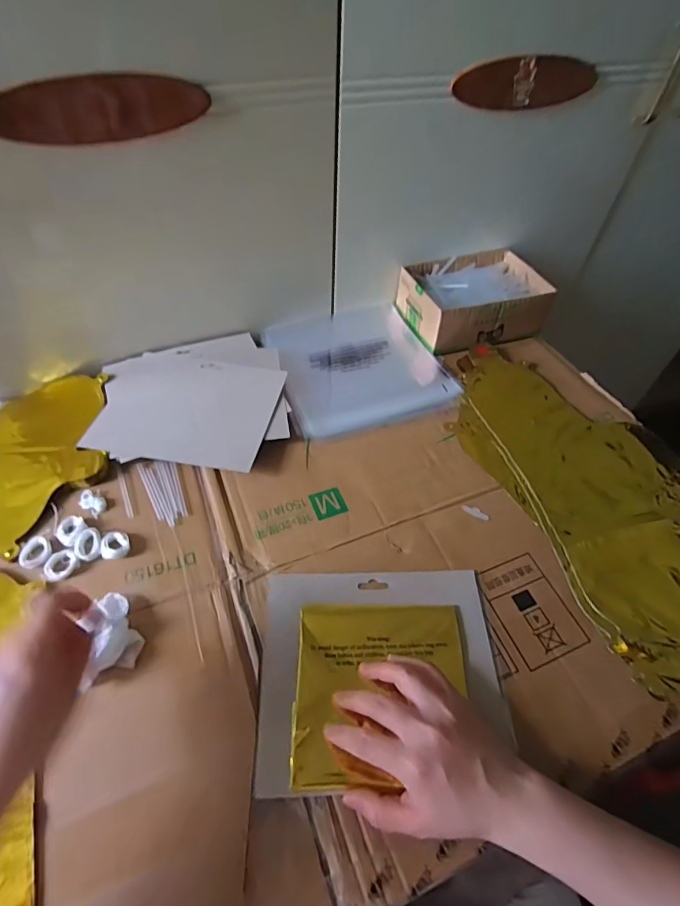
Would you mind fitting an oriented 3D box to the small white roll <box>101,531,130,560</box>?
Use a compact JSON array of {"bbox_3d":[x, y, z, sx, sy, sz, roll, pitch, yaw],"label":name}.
[{"bbox_3d":[-0.211,0.086,0.423,0.024,0.008,0.028,-11,54,-12],"label":"small white roll"}]

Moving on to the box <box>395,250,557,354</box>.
[{"bbox_3d":[0.193,-0.223,0.649,0.190,0.064,0.137,-15,55,-15],"label":"box"}]

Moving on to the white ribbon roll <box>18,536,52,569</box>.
[{"bbox_3d":[-0.282,0.091,0.415,0.033,0.006,0.027,37,59,23],"label":"white ribbon roll"}]

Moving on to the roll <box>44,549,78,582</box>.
[{"bbox_3d":[-0.253,0.102,0.408,0.026,0.004,0.028,2,52,-2],"label":"roll"}]

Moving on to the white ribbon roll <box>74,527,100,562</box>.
[{"bbox_3d":[-0.236,0.085,0.420,0.024,0.007,0.031,-20,56,-18],"label":"white ribbon roll"}]

